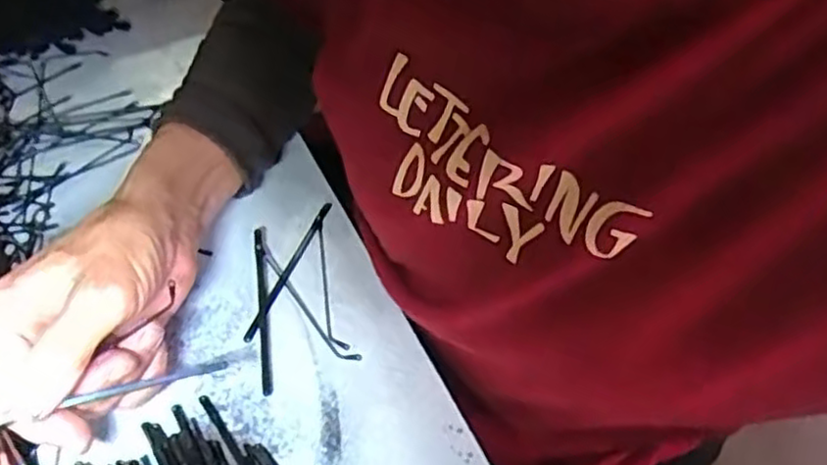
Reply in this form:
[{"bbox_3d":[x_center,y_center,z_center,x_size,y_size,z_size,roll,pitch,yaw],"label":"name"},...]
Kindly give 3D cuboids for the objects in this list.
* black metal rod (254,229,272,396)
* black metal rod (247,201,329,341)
[{"bbox_3d":[-0.080,0.039,0.380,0.006,0.004,0.099,-5,53,-9],"label":"black metal rod"},{"bbox_3d":[-0.068,0.018,0.398,0.005,0.004,0.101,18,53,9],"label":"black metal rod"}]

